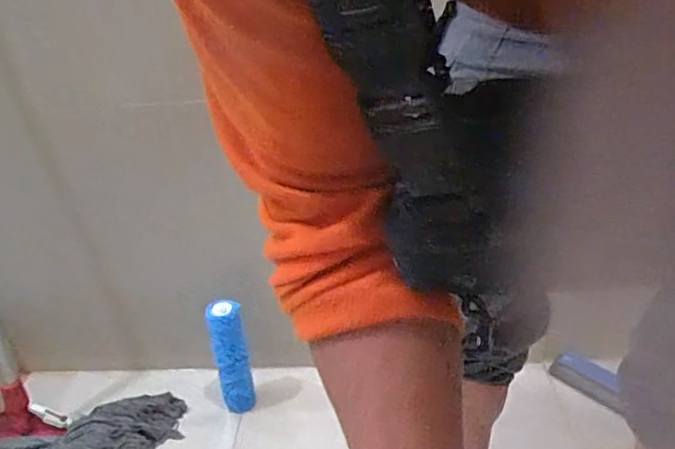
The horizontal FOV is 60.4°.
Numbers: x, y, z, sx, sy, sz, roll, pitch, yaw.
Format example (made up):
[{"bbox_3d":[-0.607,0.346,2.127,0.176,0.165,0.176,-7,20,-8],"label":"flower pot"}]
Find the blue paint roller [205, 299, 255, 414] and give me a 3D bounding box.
[{"bbox_3d":[-0.190,0.242,1.043,0.056,0.225,0.049,-13,30,-17],"label":"blue paint roller"}]

